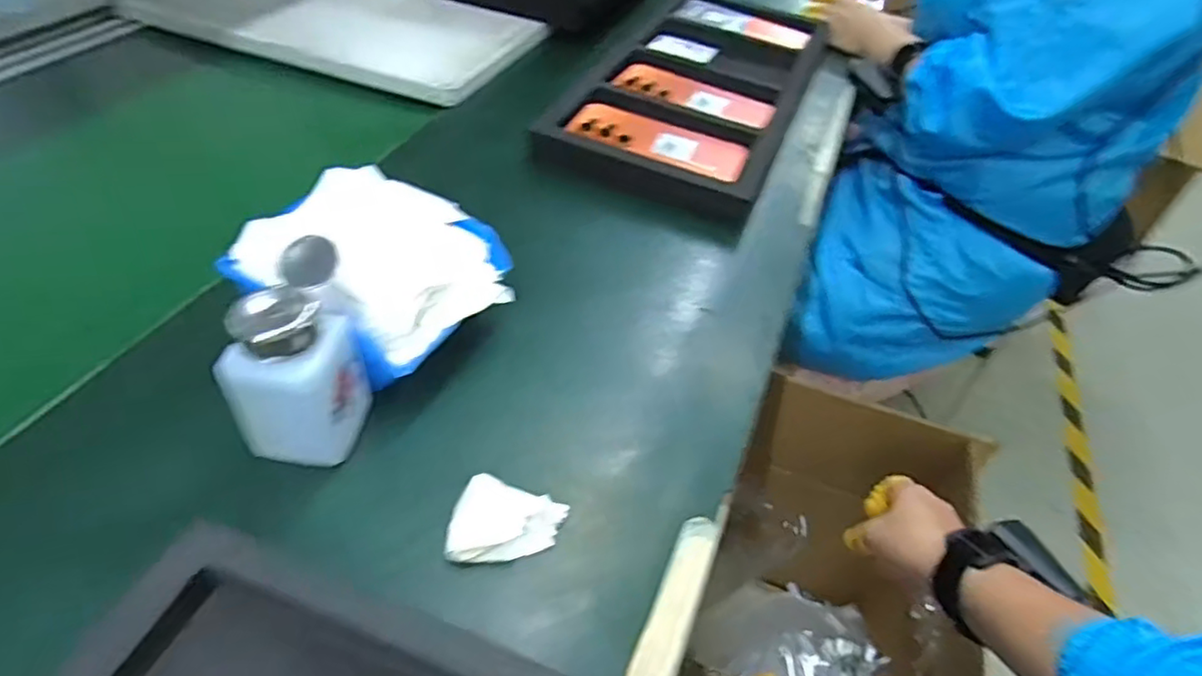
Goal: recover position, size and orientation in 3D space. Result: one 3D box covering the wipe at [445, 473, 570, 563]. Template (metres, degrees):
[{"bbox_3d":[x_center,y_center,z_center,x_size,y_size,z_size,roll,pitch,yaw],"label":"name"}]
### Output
[{"bbox_3d":[-0.053,0.102,0.351,0.057,0.020,0.050,15,46,9],"label":"wipe"}]

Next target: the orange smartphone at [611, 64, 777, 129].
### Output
[{"bbox_3d":[0.103,-0.267,0.713,0.176,0.010,0.062,22,47,15],"label":"orange smartphone"}]

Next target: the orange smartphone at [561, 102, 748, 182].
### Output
[{"bbox_3d":[0.054,-0.194,0.633,0.178,0.007,0.072,19,47,12],"label":"orange smartphone"}]

